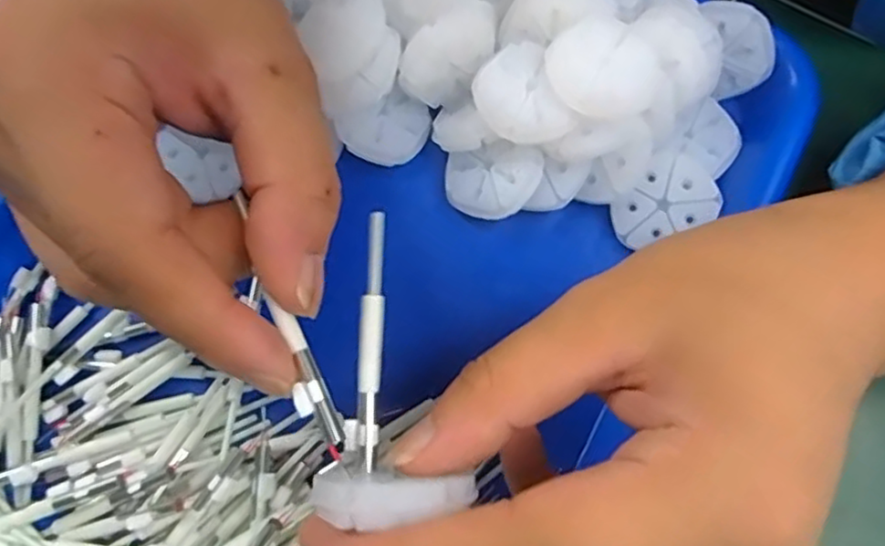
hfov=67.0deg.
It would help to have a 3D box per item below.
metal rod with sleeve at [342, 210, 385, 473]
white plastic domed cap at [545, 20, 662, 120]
[{"bbox_3d":[-0.019,0.016,0.169,0.008,0.004,0.063,3,81,1],"label":"metal rod with sleeve"},{"bbox_3d":[0.055,-0.070,0.230,0.035,0.007,0.035,0,75,1],"label":"white plastic domed cap"}]

